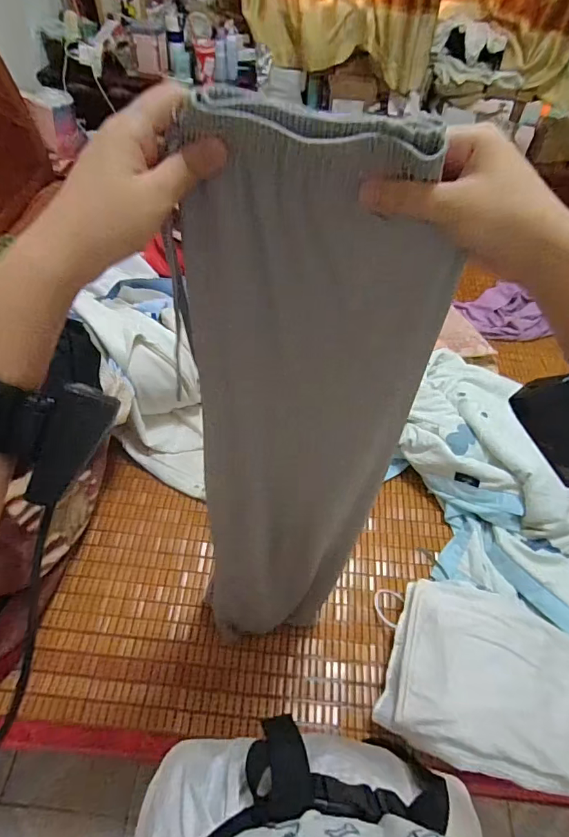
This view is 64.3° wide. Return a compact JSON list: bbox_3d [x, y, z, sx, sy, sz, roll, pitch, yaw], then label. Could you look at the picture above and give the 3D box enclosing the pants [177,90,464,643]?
[{"bbox_3d":[0.009,0.076,0.490,0.191,0.689,0.041,5,46,0],"label":"pants"}]

